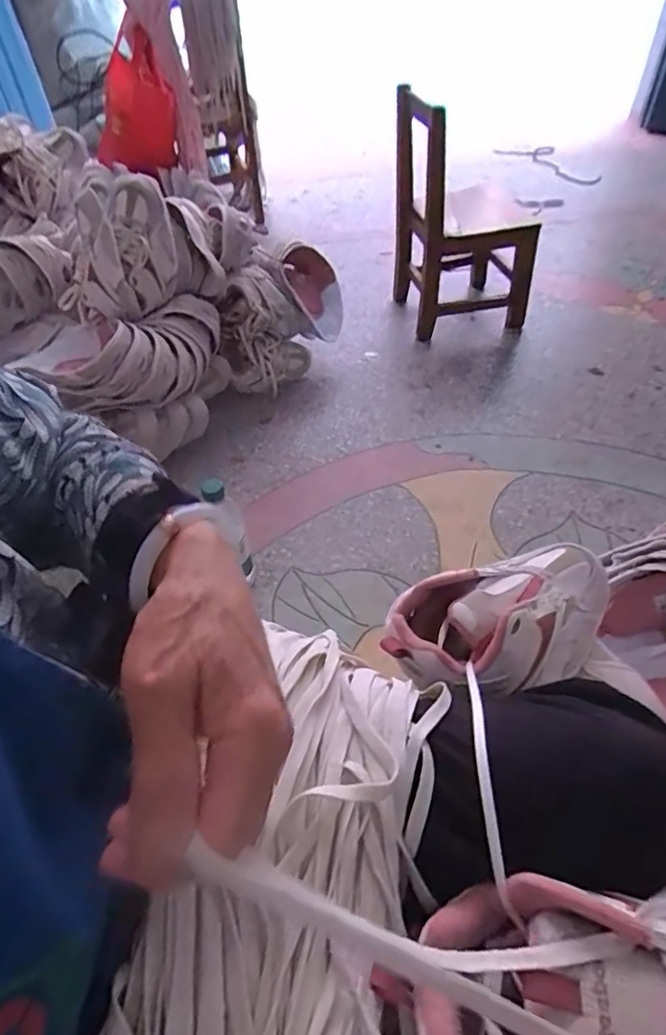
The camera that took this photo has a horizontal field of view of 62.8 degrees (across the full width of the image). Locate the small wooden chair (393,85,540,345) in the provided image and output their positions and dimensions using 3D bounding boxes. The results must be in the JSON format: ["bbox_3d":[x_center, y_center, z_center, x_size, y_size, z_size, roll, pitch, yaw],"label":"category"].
[{"bbox_3d":[0.330,-0.731,1.340,0.357,0.471,0.348,4,47,7],"label":"small wooden chair"}]

